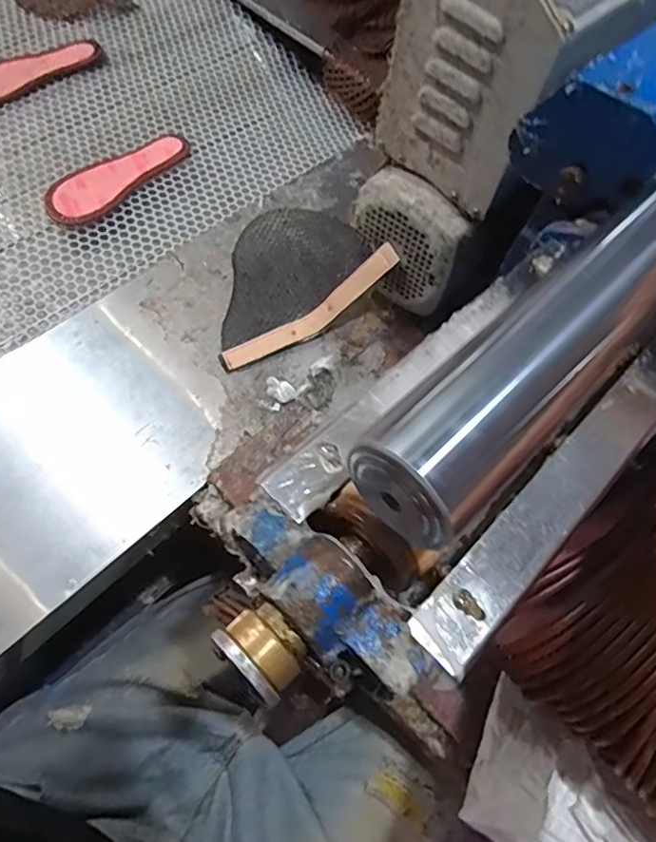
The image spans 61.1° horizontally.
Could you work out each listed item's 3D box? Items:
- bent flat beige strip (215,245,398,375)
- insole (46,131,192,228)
[{"bbox_3d":[-0.017,-0.118,0.612,0.214,0.042,0.025,-32,69,12],"label":"bent flat beige strip"},{"bbox_3d":[-0.281,-0.334,0.757,0.077,0.011,0.216,42,64,11],"label":"insole"}]

